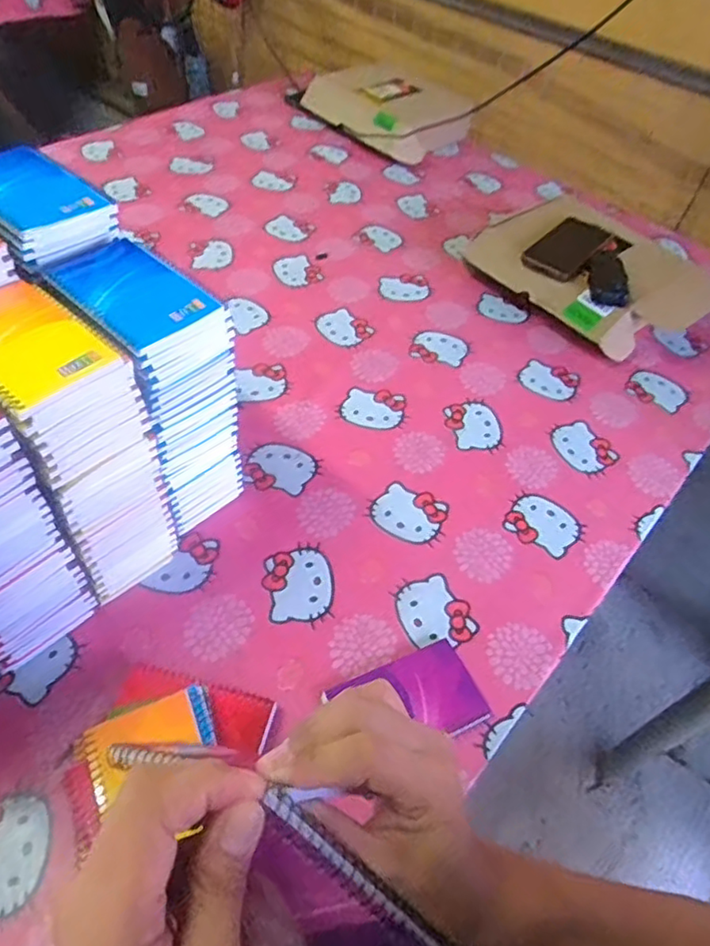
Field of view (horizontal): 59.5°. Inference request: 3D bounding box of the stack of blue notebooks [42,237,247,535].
[{"bbox_3d":[-0.188,-0.070,0.597,0.137,0.260,0.098,38,56,23],"label":"stack of blue notebooks"}]

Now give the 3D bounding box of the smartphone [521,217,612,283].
[{"bbox_3d":[0.317,-0.337,0.927,0.079,0.014,0.141,34,63,22],"label":"smartphone"}]

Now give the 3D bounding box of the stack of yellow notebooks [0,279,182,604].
[{"bbox_3d":[-0.245,-0.017,0.544,0.138,0.256,0.092,37,56,22],"label":"stack of yellow notebooks"}]

